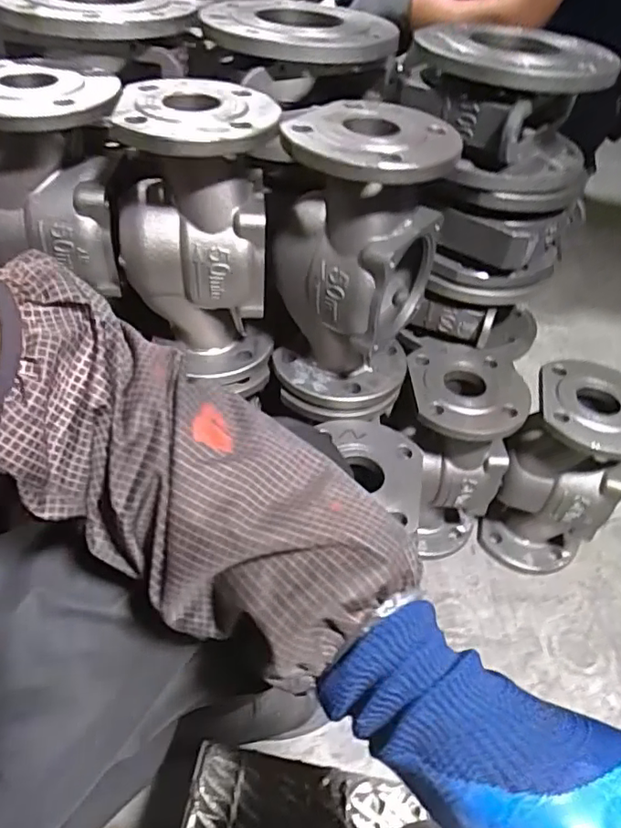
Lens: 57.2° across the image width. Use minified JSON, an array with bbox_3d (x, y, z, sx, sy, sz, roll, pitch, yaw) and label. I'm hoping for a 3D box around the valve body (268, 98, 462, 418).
[{"bbox_3d":[0.040,-0.141,0.590,0.158,0.282,0.152,13,46,6],"label":"valve body"}]

